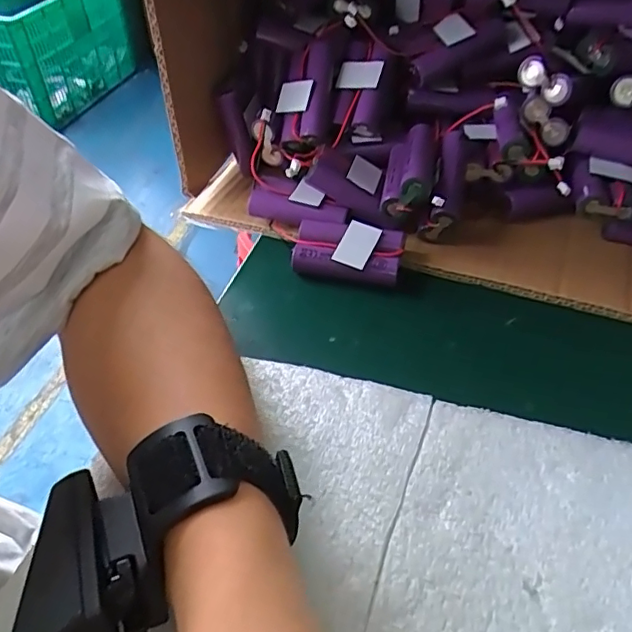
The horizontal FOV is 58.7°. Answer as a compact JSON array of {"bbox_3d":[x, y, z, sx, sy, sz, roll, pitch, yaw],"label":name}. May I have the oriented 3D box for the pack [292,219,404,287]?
[{"bbox_3d":[0.019,-0.038,0.349,0.065,0.031,0.030,12,46,14],"label":"pack"}]

